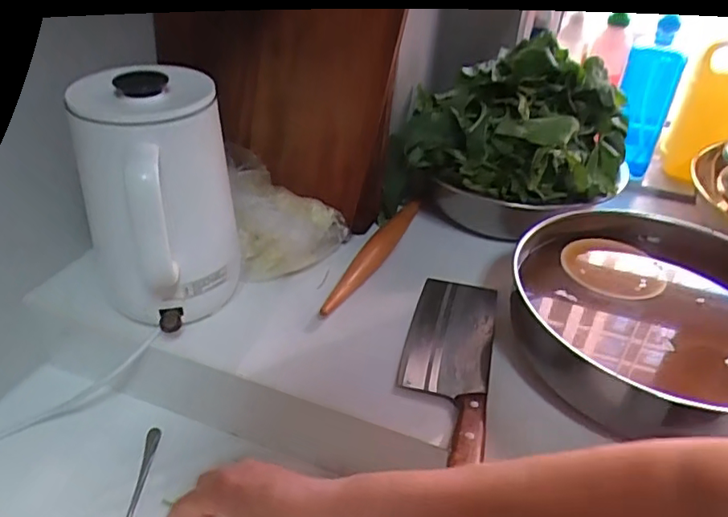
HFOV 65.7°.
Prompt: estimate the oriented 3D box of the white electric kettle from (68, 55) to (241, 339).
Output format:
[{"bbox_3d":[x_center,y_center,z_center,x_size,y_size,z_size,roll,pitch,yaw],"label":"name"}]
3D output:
[{"bbox_3d":[-0.201,-0.047,0.578,0.112,0.262,0.168,17,37,18],"label":"white electric kettle"}]

